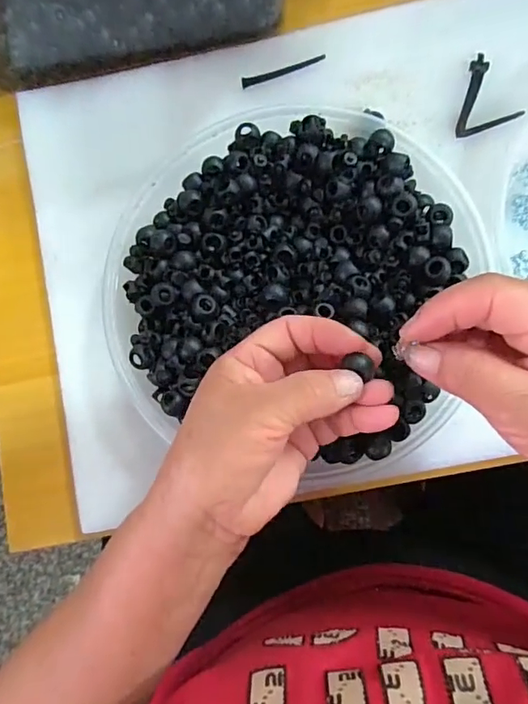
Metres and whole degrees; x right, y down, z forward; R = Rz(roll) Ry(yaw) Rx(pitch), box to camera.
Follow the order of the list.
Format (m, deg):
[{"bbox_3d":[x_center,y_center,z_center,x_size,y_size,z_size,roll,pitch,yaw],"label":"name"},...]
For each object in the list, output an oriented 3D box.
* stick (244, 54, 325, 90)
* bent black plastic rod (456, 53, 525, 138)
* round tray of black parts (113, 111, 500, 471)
[{"bbox_3d":[0.014,-0.204,0.358,0.062,0.005,0.007,-18,82,4],"label":"stick"},{"bbox_3d":[0.146,-0.176,0.337,0.044,0.004,0.050,-20,82,3],"label":"bent black plastic rod"},{"bbox_3d":[0.019,-0.057,0.316,0.221,0.050,0.223,-1,83,6],"label":"round tray of black parts"}]

